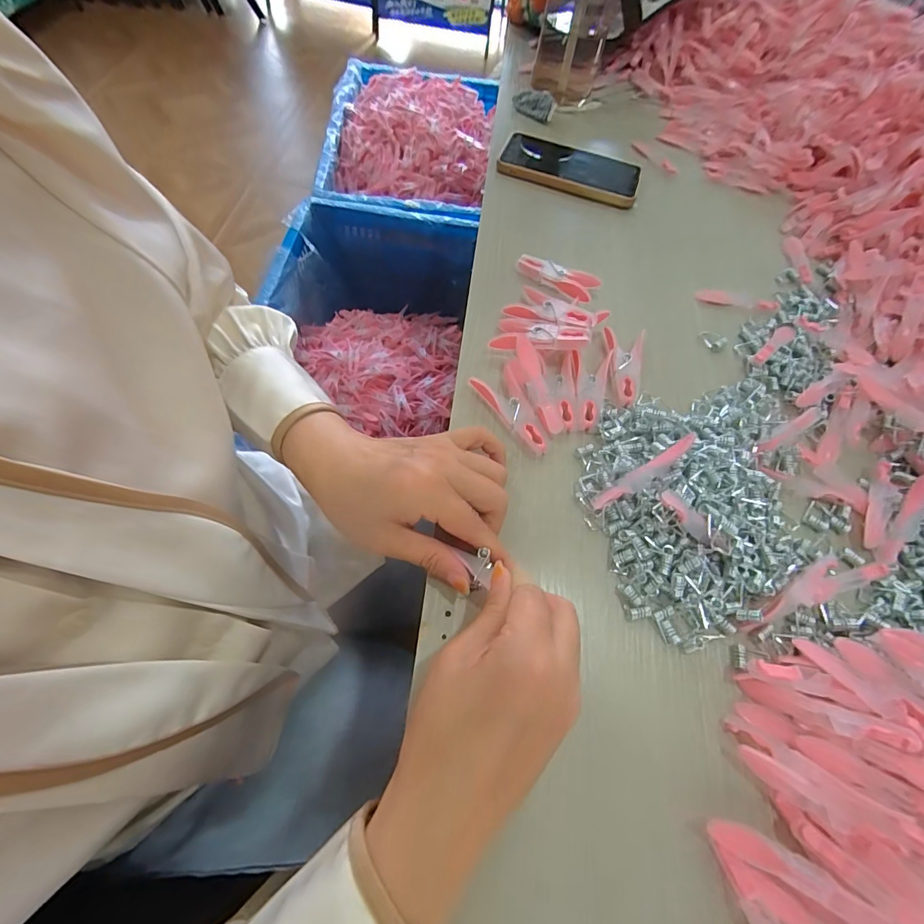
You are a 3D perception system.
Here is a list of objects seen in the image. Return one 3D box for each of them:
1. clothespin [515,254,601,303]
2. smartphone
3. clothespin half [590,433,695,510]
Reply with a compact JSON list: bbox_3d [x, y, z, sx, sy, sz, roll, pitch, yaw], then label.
[{"bbox_3d":[0.087,-0.173,0.406,0.077,0.013,0.031,27,63,8],"label":"clothespin"},{"bbox_3d":[0.122,-0.336,0.500,0.161,0.019,0.078,21,62,5],"label":"smartphone"},{"bbox_3d":[0.122,0.008,0.291,0.077,0.006,0.012,-37,66,10],"label":"clothespin half"}]

